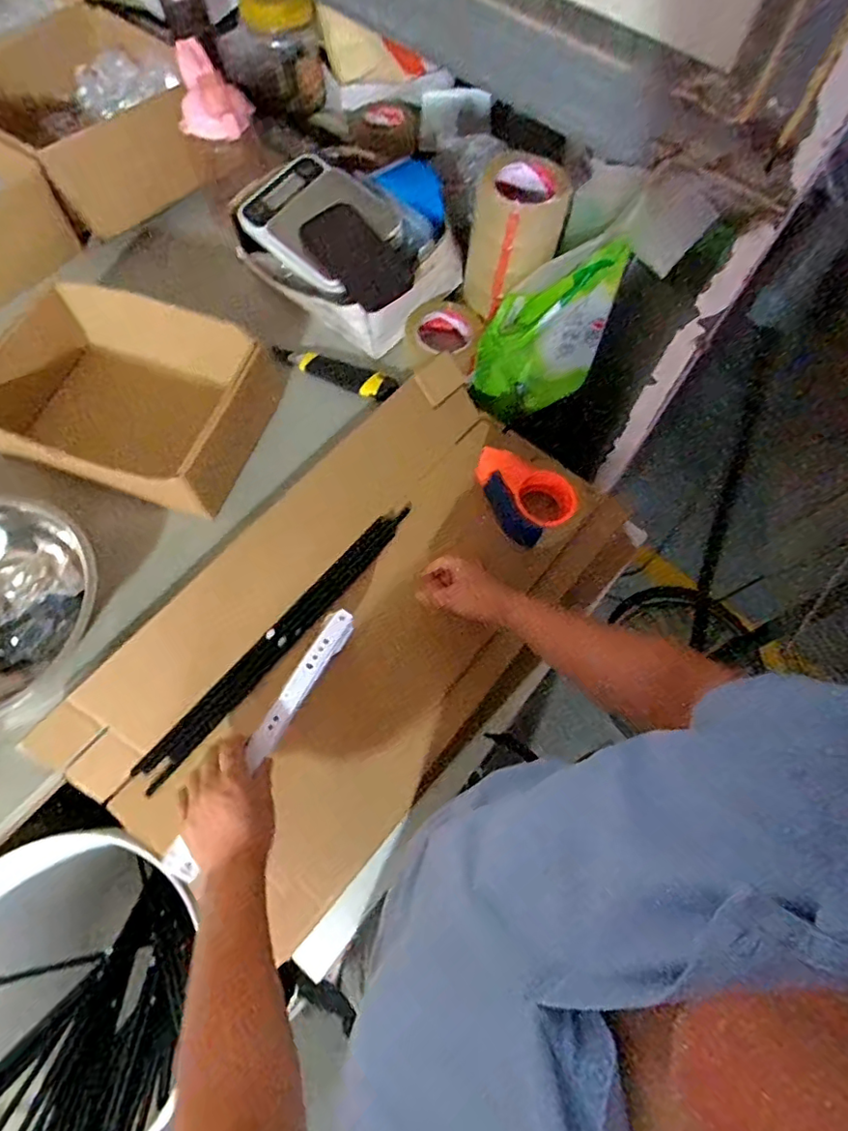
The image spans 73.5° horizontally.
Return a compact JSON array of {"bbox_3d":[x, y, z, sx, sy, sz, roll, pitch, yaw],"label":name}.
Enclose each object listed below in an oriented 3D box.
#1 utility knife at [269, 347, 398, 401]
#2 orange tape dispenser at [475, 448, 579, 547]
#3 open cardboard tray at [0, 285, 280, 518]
[{"bbox_3d":[-0.126,-0.274,0.785,0.183,0.035,0.032,25,67,7],"label":"utility knife"},{"bbox_3d":[0.137,-0.098,0.747,0.095,0.064,0.136,-30,71,-15],"label":"orange tape dispenser"},{"bbox_3d":[-0.373,-0.198,0.696,0.310,0.095,0.227,17,66,4],"label":"open cardboard tray"}]

